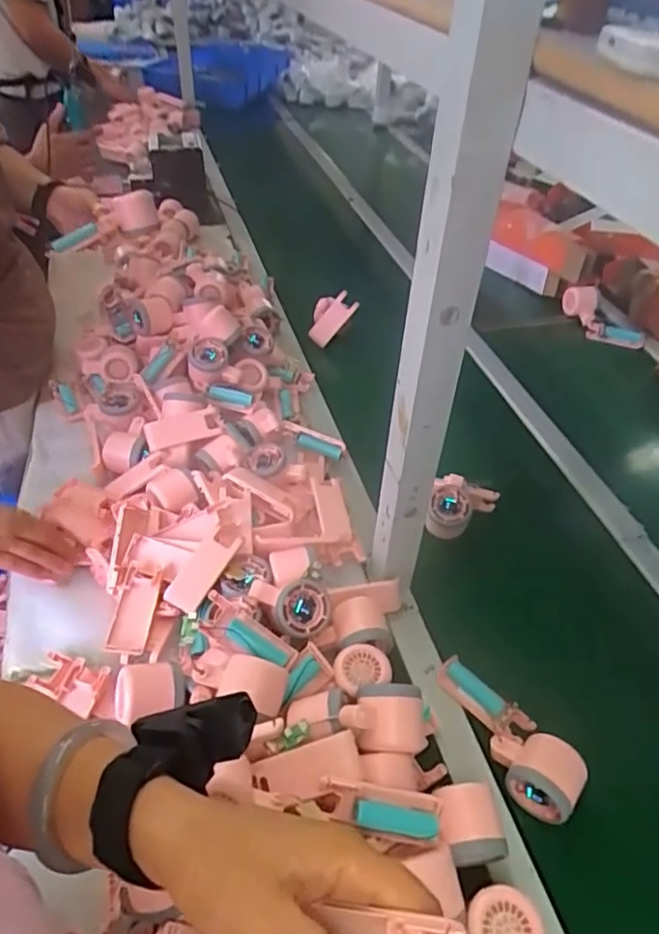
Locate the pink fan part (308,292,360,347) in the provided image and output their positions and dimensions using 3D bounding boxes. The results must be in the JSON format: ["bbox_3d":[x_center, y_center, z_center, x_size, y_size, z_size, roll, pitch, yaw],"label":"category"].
[{"bbox_3d":[-0.003,-0.268,1.087,0.059,0.133,0.029,42,51,-1],"label":"pink fan part"}]

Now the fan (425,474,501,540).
[{"bbox_3d":[0.174,0.054,0.785,0.084,0.056,0.087,13,45,12],"label":"fan"}]

